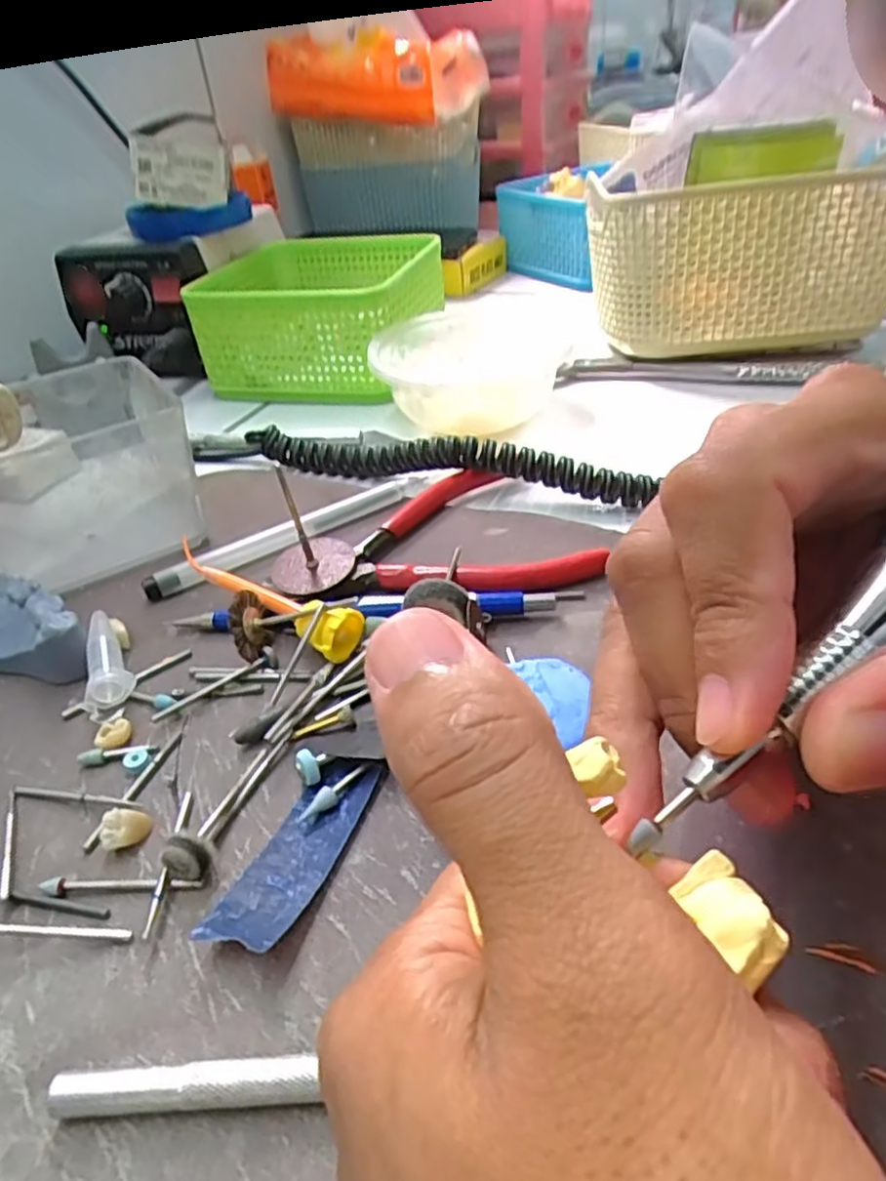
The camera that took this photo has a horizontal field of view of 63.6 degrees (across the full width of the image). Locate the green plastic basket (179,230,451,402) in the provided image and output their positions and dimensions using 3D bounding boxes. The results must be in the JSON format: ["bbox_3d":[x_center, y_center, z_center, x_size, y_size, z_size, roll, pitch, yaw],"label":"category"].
[{"bbox_3d":[-0.074,-0.181,0.463,0.129,0.064,0.134,6,39,15],"label":"green plastic basket"}]

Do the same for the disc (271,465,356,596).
[{"bbox_3d":[-0.051,-0.021,0.264,0.031,0.041,0.031,-4,38,3],"label":"disc"}]

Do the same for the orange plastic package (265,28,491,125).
[{"bbox_3d":[-0.062,-0.438,0.611,0.171,0.060,0.081,17,43,27],"label":"orange plastic package"}]

